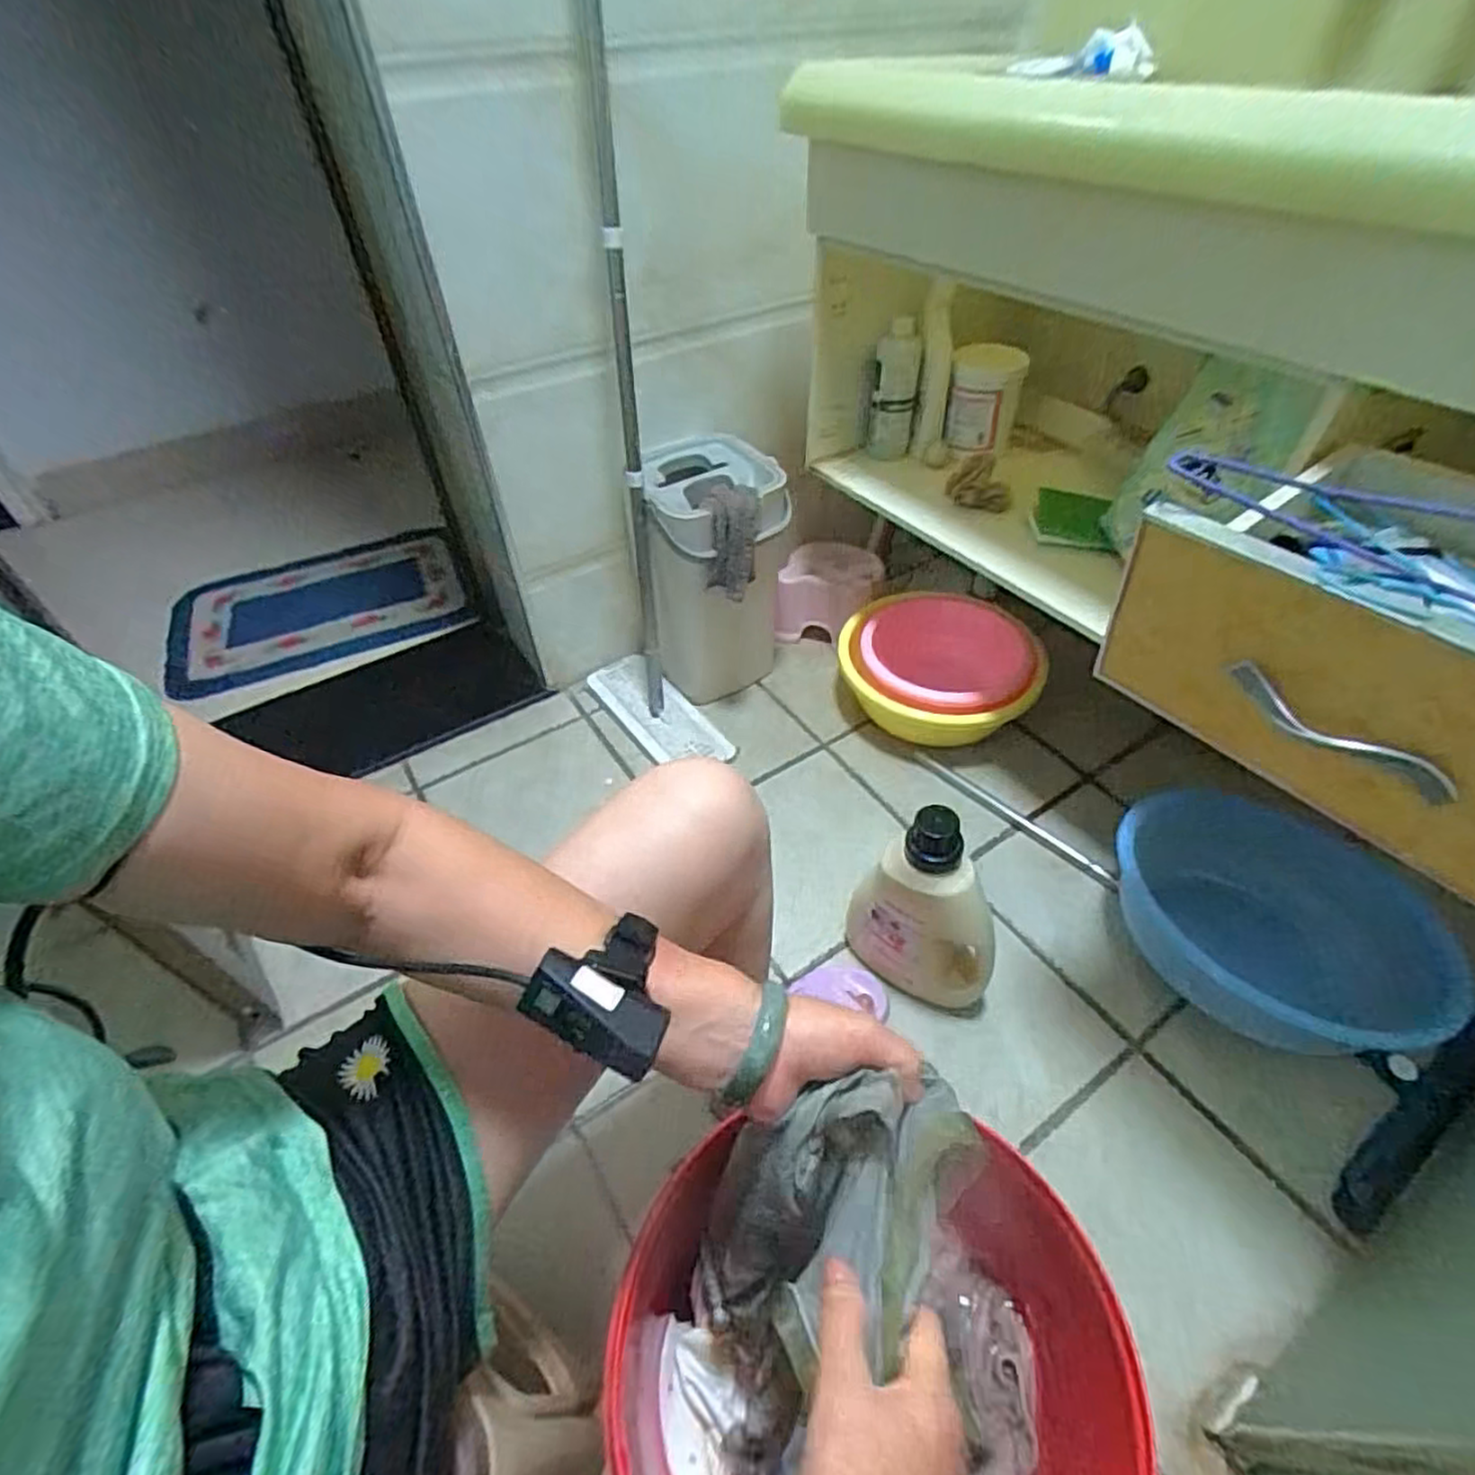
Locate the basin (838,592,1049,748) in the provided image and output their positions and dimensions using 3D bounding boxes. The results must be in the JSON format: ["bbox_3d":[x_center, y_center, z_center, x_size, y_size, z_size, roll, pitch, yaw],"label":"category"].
[{"bbox_3d":[0.334,-0.110,1.225,0.309,0.140,0.281,-1,47,1],"label":"basin"}]

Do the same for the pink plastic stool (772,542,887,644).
[{"bbox_3d":[0.175,-0.274,1.373,0.190,0.141,0.167,7,48,8],"label":"pink plastic stool"}]

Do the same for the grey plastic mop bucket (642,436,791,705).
[{"bbox_3d":[-0.032,-0.261,1.205,0.217,0.401,0.250,-5,47,-3],"label":"grey plastic mop bucket"}]

